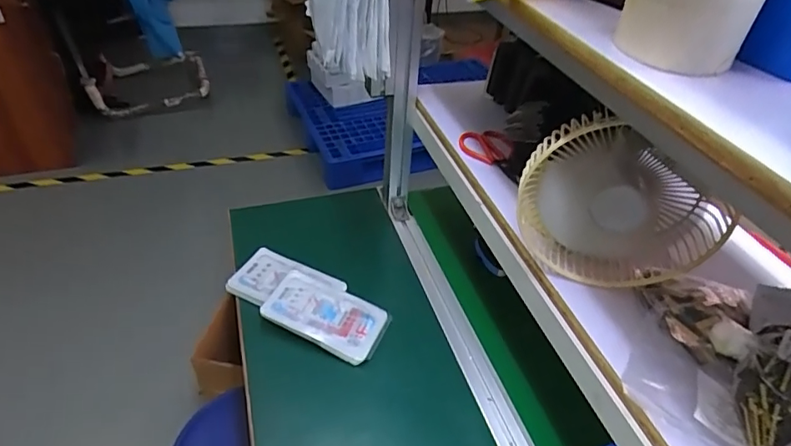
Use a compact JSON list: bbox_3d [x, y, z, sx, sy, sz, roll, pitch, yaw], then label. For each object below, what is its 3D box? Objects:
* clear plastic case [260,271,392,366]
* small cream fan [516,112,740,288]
[{"bbox_3d":[-0.102,0.136,0.751,0.175,0.017,0.098,24,46,10],"label":"clear plastic case"},{"bbox_3d":[0.224,-0.016,0.508,0.189,0.173,0.063,9,42,5],"label":"small cream fan"}]

